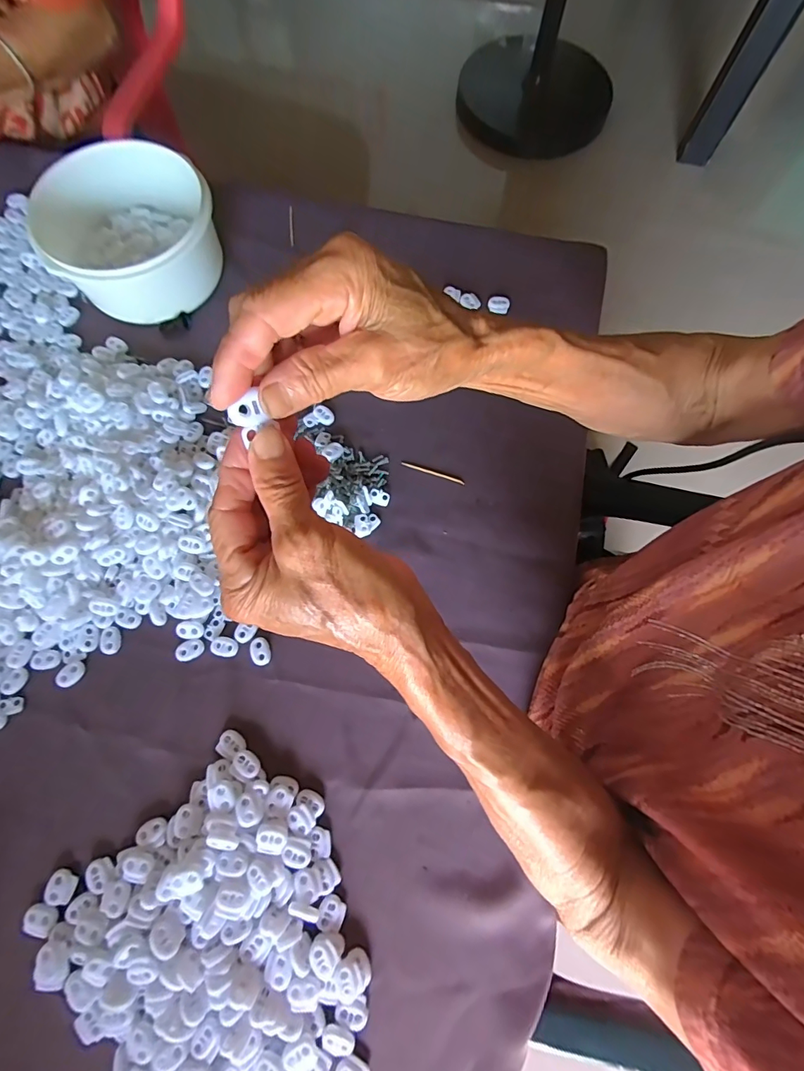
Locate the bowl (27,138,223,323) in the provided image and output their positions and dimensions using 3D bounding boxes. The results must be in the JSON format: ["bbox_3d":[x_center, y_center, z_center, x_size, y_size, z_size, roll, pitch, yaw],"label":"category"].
[{"bbox_3d":[-0.263,-0.293,0.453,0.144,0.083,0.139,-9,74,-5],"label":"bowl"}]

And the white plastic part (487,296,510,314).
[{"bbox_3d":[0.104,-0.248,0.490,0.022,0.008,0.017,6,73,0],"label":"white plastic part"}]

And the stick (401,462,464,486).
[{"bbox_3d":[0.030,-0.060,0.438,0.061,0.004,0.005,19,73,4],"label":"stick"}]

